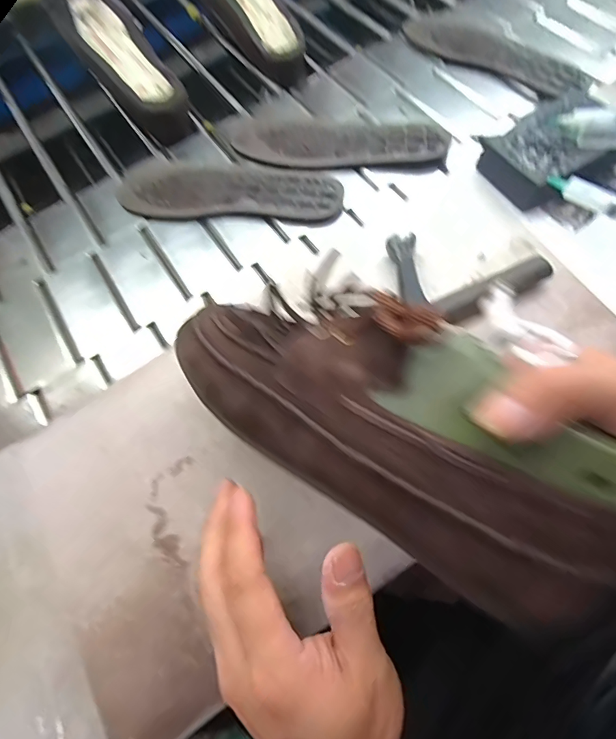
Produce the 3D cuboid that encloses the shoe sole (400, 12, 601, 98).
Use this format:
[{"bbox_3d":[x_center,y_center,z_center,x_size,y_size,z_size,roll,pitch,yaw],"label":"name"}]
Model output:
[{"bbox_3d":[0.250,-0.437,0.611,0.102,0.013,0.274,-42,69,-15],"label":"shoe sole"}]

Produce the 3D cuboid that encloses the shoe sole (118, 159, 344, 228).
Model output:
[{"bbox_3d":[-0.096,-0.214,0.530,0.269,0.013,0.092,3,65,5],"label":"shoe sole"}]

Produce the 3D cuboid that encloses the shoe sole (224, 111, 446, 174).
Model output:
[{"bbox_3d":[0.039,-0.285,0.553,0.254,0.012,0.110,11,66,8],"label":"shoe sole"}]

